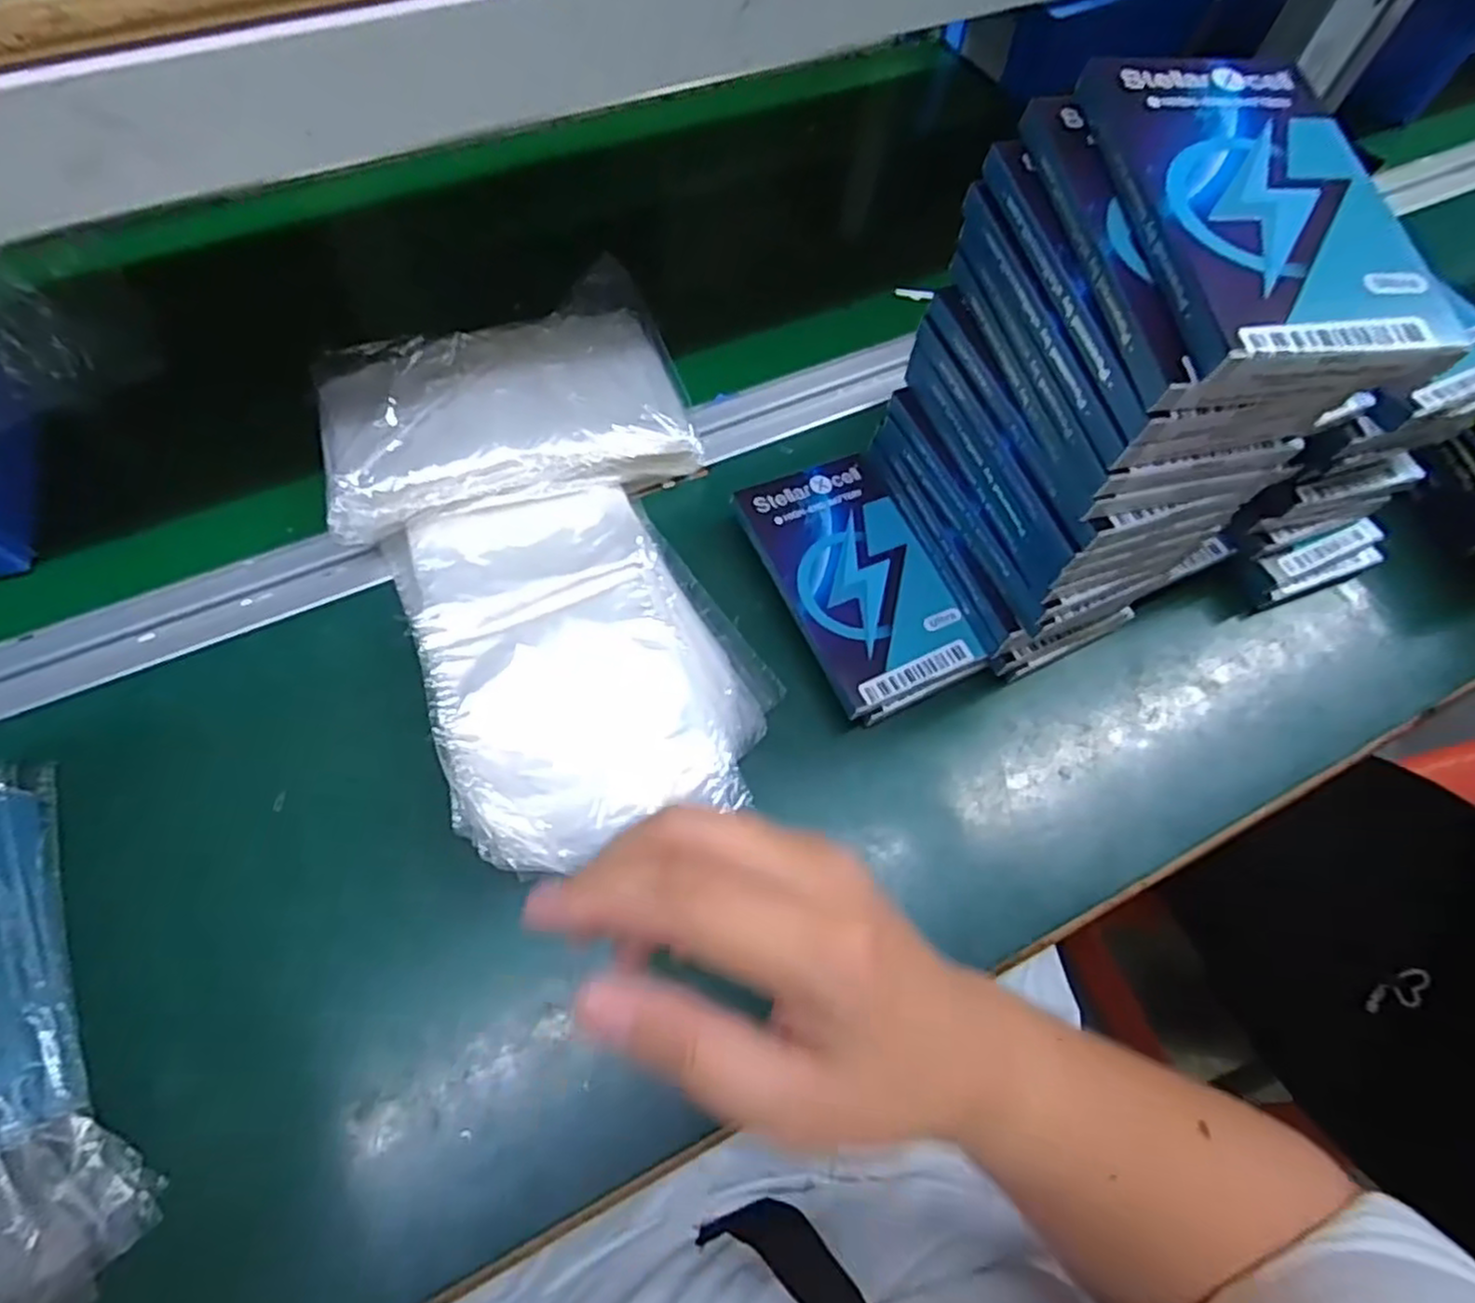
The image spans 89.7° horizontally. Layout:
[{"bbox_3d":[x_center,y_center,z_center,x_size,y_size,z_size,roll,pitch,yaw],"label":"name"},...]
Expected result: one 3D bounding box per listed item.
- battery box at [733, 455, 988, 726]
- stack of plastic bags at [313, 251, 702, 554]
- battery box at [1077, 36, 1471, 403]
[{"bbox_3d":[0.061,-0.037,0.374,0.075,0.012,0.132,-21,67,-12],"label":"battery box"},{"bbox_3d":[-0.122,-0.142,0.397,0.183,0.028,0.142,-15,65,-10],"label":"stack of plastic bags"},{"bbox_3d":[0.169,-0.145,0.242,0.084,0.019,0.137,-4,69,-5],"label":"battery box"}]

